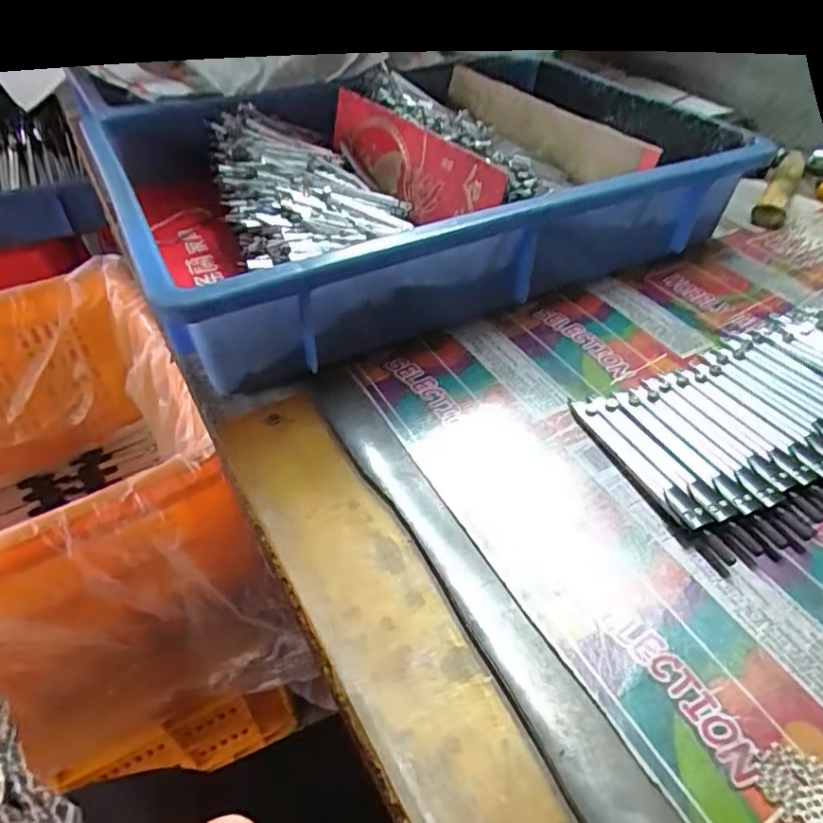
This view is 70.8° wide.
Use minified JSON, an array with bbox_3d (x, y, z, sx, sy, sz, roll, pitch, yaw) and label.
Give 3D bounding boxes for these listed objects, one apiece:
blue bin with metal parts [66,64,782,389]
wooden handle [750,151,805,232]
[{"bbox_3d":[0.001,-0.179,0.449,0.416,0.084,0.297,-22,48,-19],"label":"blue bin with metal parts"},{"bbox_3d":[0.323,-0.196,0.508,0.025,0.021,0.127,22,49,22],"label":"wooden handle"}]

